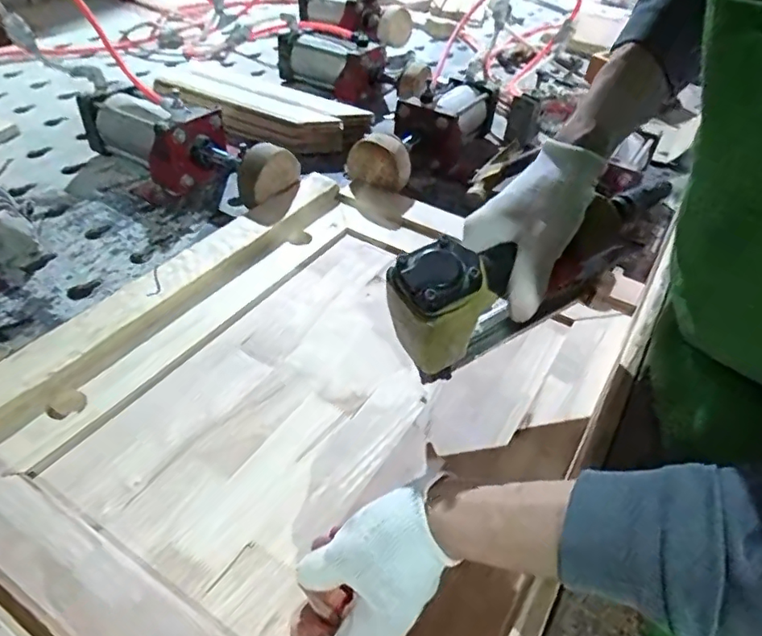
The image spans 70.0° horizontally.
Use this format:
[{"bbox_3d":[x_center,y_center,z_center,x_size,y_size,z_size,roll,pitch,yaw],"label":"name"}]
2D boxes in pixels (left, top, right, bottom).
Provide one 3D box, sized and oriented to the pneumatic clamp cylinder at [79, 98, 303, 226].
[{"bbox_3d":[-0.282,-0.243,0.815,0.345,0.101,0.139,30,48,26],"label":"pneumatic clamp cylinder"}]

